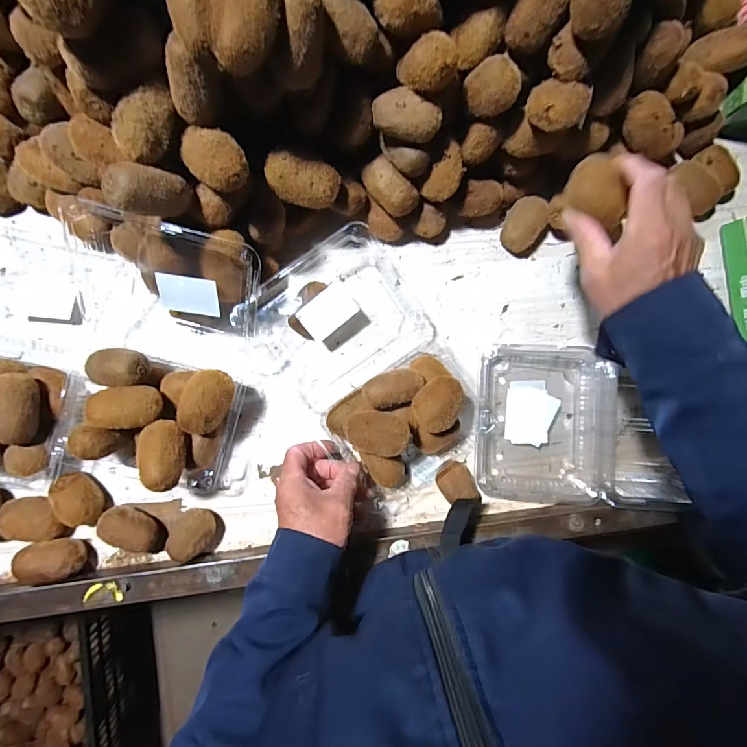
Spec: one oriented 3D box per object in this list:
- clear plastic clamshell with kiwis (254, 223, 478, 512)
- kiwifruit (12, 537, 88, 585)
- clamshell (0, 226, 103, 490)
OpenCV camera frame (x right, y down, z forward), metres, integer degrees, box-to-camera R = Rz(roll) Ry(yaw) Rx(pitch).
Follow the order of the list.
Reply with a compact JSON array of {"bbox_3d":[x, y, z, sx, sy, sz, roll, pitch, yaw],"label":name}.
[{"bbox_3d":[0.006,0.000,0.440,0.171,0.086,0.285,-35,92,-3],"label":"clear plastic clamshell with kiwis"},{"bbox_3d":[-0.333,0.191,0.430,0.063,0.034,0.041,-9,91,-4],"label":"kiwifruit"},{"bbox_3d":[-0.386,-0.020,0.428,0.173,0.076,0.270,11,89,-4],"label":"clamshell"}]

